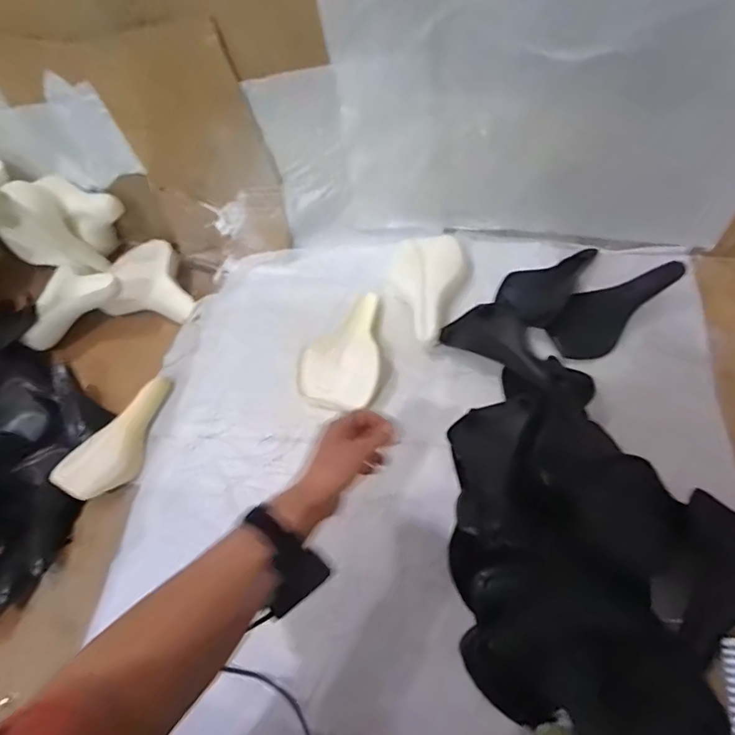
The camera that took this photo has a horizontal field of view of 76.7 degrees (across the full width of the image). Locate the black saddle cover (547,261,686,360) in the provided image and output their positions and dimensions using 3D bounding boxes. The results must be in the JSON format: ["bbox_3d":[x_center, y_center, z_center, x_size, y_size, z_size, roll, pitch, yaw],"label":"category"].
[{"bbox_3d":[0.374,-0.095,0.702,0.213,0.051,0.091,-35,62,2],"label":"black saddle cover"}]

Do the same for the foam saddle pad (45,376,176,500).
[{"bbox_3d":[-0.395,0.103,0.740,0.130,0.038,0.218,24,63,17],"label":"foam saddle pad"}]

